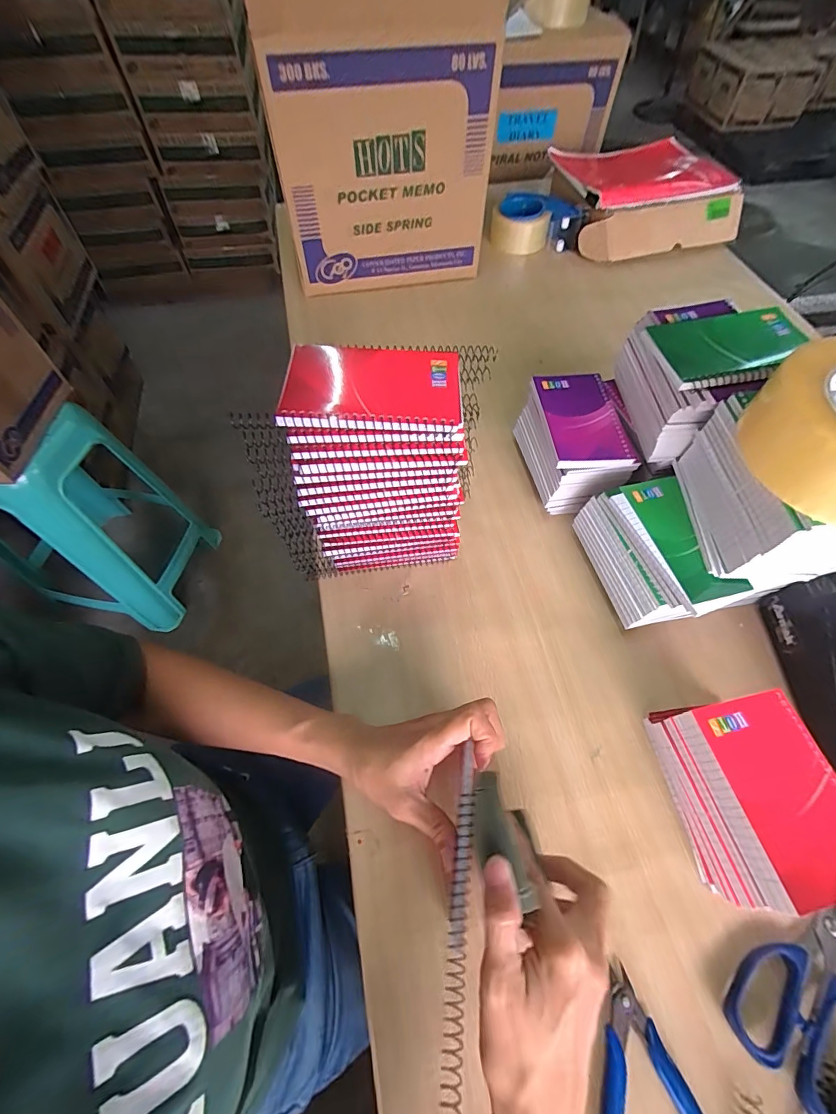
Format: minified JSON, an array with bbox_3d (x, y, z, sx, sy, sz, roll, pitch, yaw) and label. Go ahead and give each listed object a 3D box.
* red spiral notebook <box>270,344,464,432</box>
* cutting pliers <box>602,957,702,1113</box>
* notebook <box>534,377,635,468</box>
[{"bbox_3d":[-0.034,-0.130,0.331,0.130,0.012,0.083,2,60,-1],"label":"red spiral notebook"},{"bbox_3d":[0.151,0.345,0.281,0.082,0.011,0.116,1,60,-1],"label":"cutting pliers"},{"bbox_3d":[0.177,-0.150,0.474,0.081,0.014,0.126,-3,60,-4],"label":"notebook"}]

